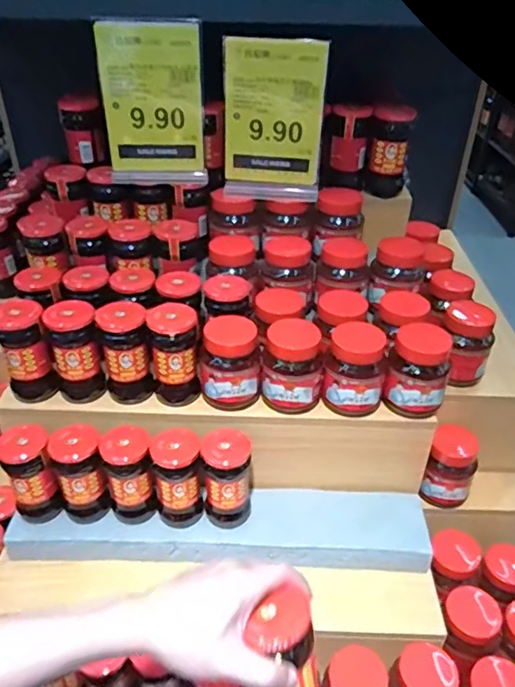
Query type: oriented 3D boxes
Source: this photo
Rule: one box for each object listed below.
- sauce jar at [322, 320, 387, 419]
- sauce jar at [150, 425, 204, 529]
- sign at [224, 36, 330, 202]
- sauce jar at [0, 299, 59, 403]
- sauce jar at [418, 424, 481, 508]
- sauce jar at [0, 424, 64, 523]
[{"bbox_3d":[0.135,0.039,0.760,0.078,0.116,0.070,8,36,10],"label":"sauce jar"},{"bbox_3d":[-0.111,0.190,0.775,0.064,0.142,0.066,0,36,0],"label":"sauce jar"},{"bbox_3d":[0.025,-0.332,0.833,0.147,0.226,0.015,4,38,4],"label":"sign"},{"bbox_3d":[-0.325,0.009,0.773,0.062,0.146,0.070,-13,38,-18],"label":"sauce jar"},{"bbox_3d":[0.303,0.201,0.866,0.069,0.121,0.070,0,36,0],"label":"sauce jar"},{"bbox_3d":[-0.317,0.185,0.772,0.060,0.132,0.061,0,36,0],"label":"sauce jar"}]

